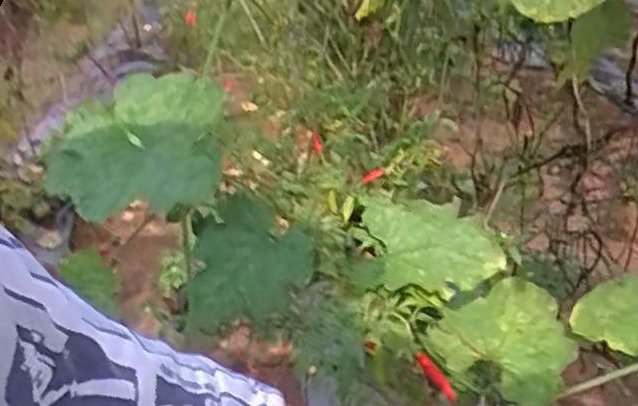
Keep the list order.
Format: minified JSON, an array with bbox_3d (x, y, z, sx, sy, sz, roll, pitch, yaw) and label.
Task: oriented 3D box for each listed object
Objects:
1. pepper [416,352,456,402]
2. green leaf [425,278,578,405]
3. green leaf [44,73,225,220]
[{"bbox_3d":[0.079,0.116,0.499,0.010,0.041,0.005,-32,11,27],"label":"pepper"},{"bbox_3d":[0.148,0.110,0.588,0.104,0.043,0.107,14,31,34],"label":"green leaf"},{"bbox_3d":[-0.111,-0.039,0.458,0.104,0.025,0.102,-9,64,18],"label":"green leaf"}]

